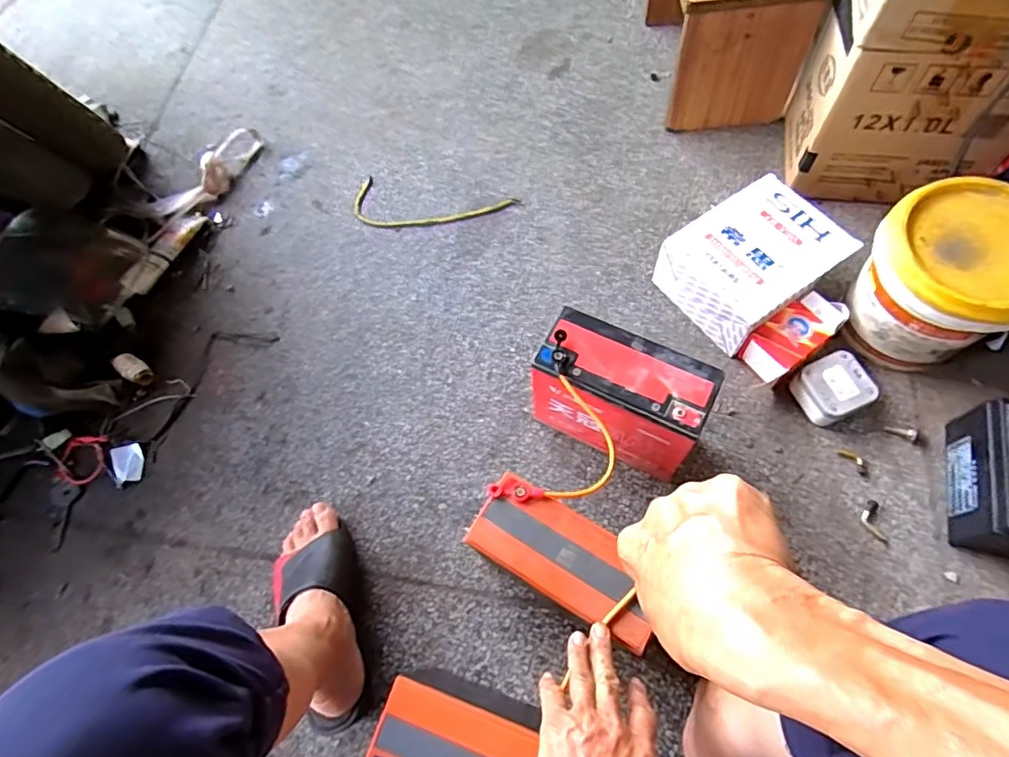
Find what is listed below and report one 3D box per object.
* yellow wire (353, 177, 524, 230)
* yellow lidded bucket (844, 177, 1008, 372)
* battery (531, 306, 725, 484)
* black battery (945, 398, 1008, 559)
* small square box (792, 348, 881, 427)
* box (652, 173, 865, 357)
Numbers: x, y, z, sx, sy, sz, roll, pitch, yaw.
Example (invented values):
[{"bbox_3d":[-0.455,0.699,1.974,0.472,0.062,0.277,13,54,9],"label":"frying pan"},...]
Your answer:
[{"bbox_3d":[-0.114,-0.265,0.879,0.256,0.004,0.093,12,68,8],"label":"yellow wire"},{"bbox_3d":[0.503,-0.111,0.653,0.165,0.171,0.163,-2,66,4],"label":"yellow lidded bucket"},{"bbox_3d":[0.126,0.024,0.638,0.177,0.179,0.081,27,70,14],"label":"battery"},{"bbox_3d":[0.544,0.109,0.595,0.080,0.094,0.149,12,68,8],"label":"black battery"},{"bbox_3d":[0.403,0.014,0.686,0.080,0.052,0.073,-25,67,-8],"label":"small square box"},{"bbox_3d":[0.323,-0.150,0.742,0.190,0.100,0.159,-33,69,-11],"label":"box"}]

